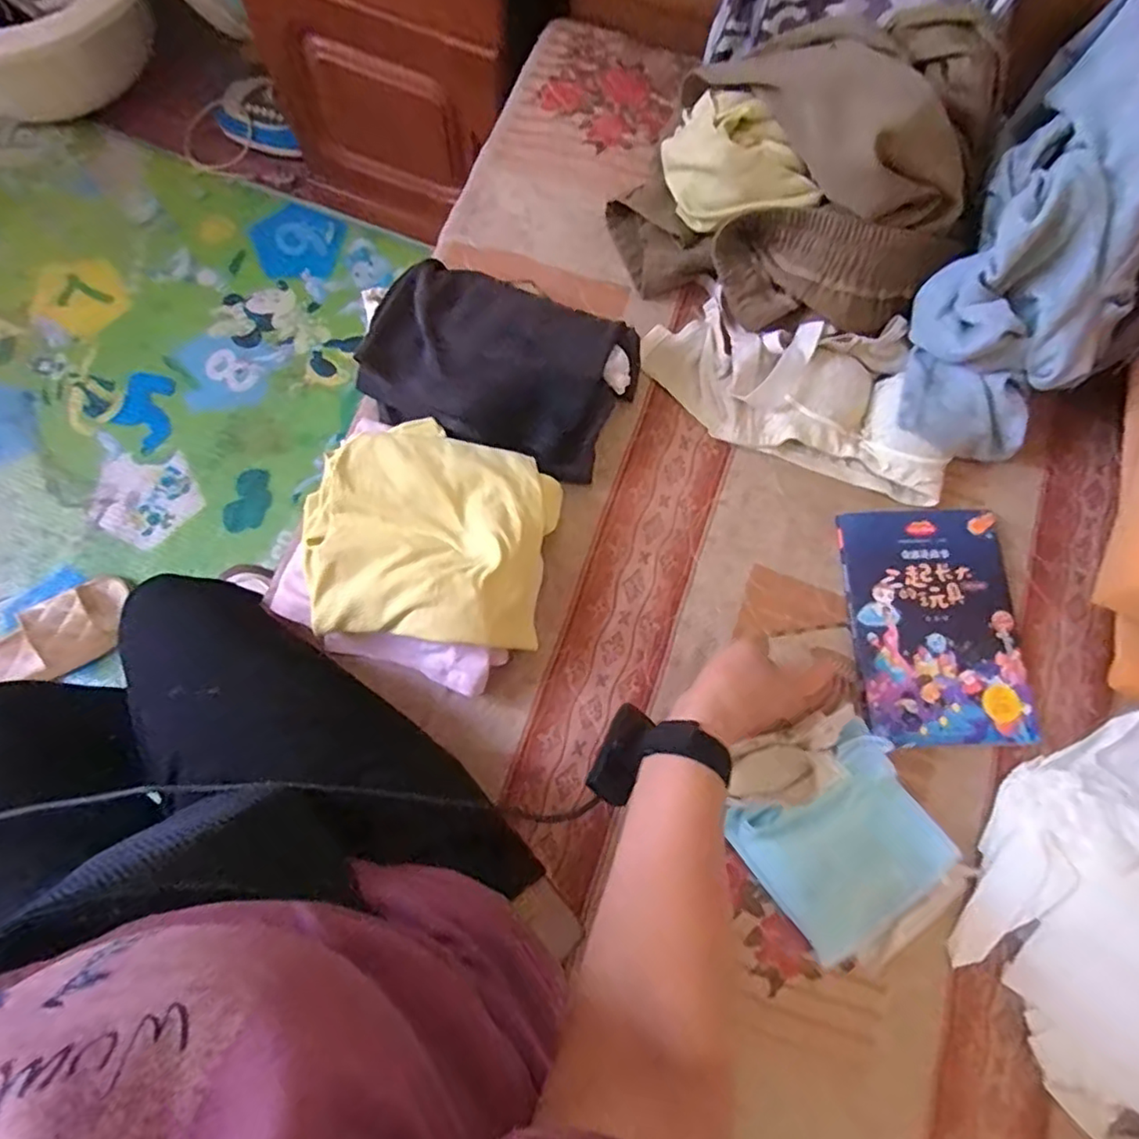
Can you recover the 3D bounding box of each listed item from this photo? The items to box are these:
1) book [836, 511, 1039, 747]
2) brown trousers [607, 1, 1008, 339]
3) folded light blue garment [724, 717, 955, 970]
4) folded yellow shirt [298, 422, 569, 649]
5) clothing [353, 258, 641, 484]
[{"bbox_3d":[0.336,0.050,0.573,0.147,0.012,0.212,-1,75,-1],"label":"book"},{"bbox_3d":[0.222,-0.385,0.589,0.319,0.167,0.261,26,77,6],"label":"brown trousers"},{"bbox_3d":[0.225,0.225,0.509,0.142,0.043,0.141,-37,79,-9],"label":"folded light blue garment"},{"bbox_3d":[-0.125,-0.039,0.534,0.219,0.037,0.196,7,75,-1],"label":"folded yellow shirt"},{"bbox_3d":[-0.068,-0.190,0.591,0.243,0.046,0.167,20,76,4],"label":"clothing"}]

